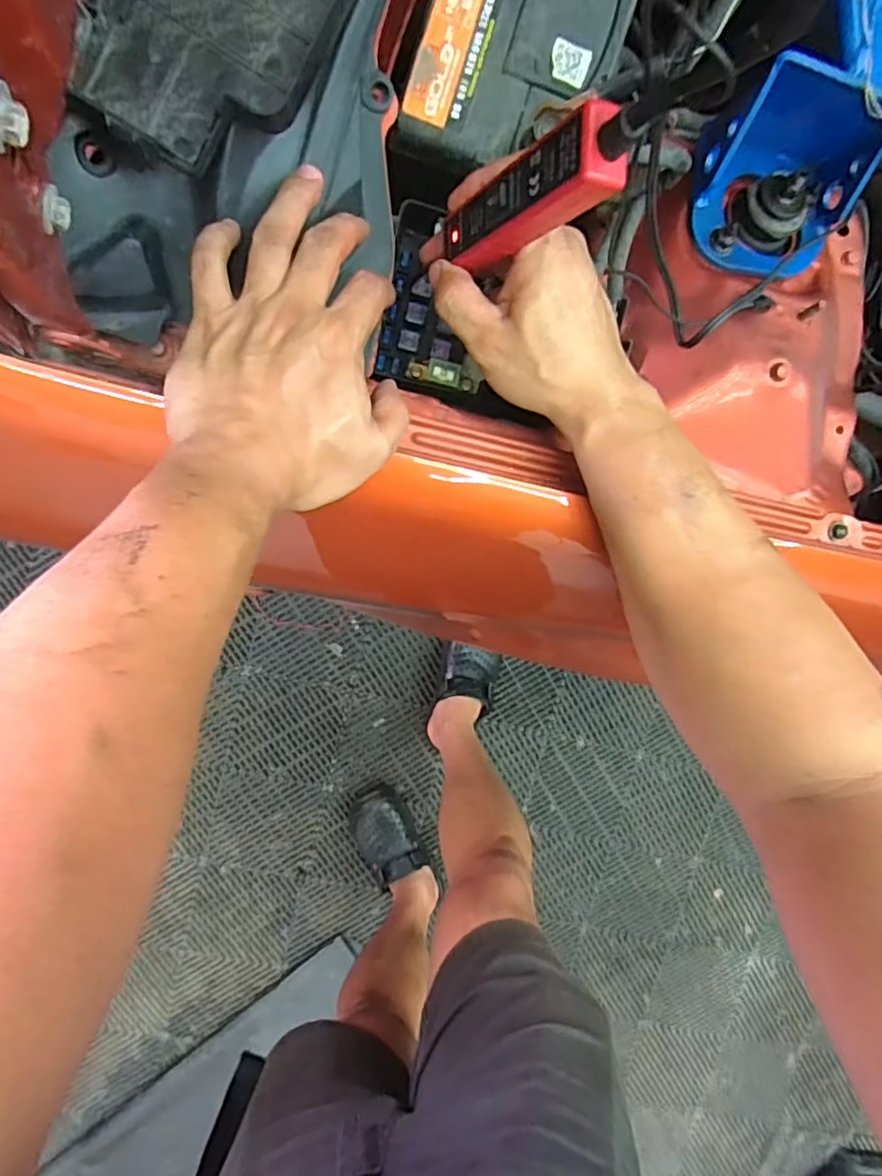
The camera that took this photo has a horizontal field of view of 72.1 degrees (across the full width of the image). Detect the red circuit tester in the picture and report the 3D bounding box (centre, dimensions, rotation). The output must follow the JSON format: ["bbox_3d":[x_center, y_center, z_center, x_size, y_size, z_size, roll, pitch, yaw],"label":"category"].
[{"bbox_3d":[0.038,-0.178,0.282,0.024,0.127,0.029,-3,99,-26],"label":"red circuit tester"}]

